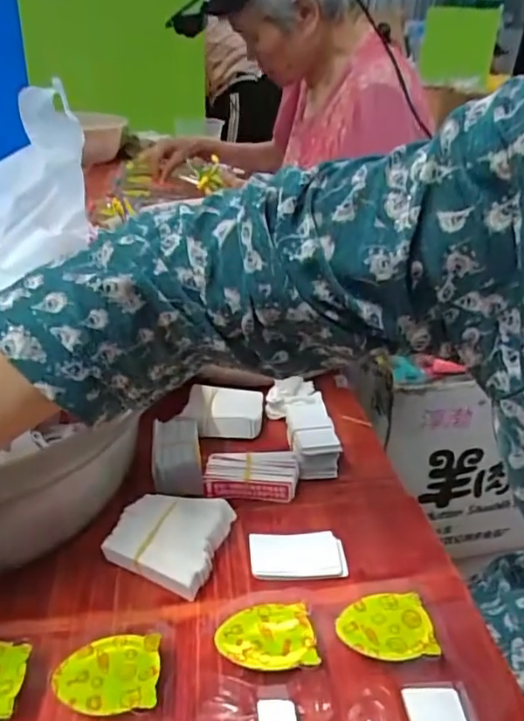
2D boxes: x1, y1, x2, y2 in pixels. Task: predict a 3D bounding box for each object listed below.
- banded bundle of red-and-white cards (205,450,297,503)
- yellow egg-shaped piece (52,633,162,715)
[{"bbox_3d":[-0.008,0.085,0.417,0.066,0.026,0.029,4,23,4],"label":"banded bundle of red-and-white cards"},{"bbox_3d":[-0.077,0.156,0.281,0.050,0.004,0.038,-5,32,-4],"label":"yellow egg-shaped piece"}]

